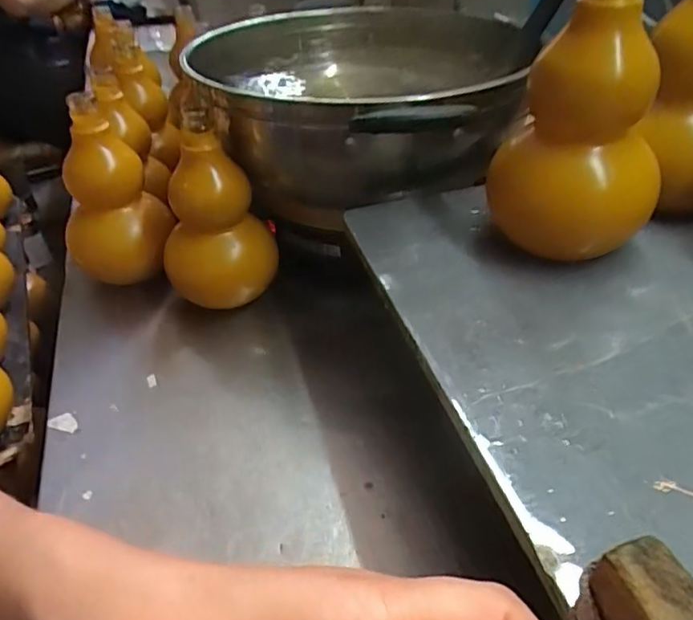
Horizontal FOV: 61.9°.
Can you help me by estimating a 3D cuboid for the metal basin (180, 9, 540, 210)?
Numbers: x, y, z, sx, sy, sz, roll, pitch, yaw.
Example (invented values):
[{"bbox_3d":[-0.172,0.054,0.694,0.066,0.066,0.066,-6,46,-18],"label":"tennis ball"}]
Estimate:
[{"bbox_3d":[0.028,-0.182,0.486,0.219,0.106,0.242,18,46,27],"label":"metal basin"}]

